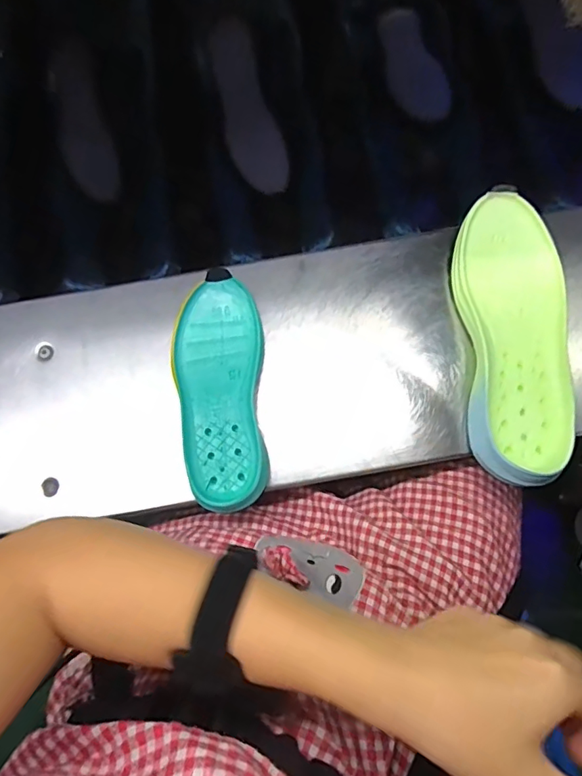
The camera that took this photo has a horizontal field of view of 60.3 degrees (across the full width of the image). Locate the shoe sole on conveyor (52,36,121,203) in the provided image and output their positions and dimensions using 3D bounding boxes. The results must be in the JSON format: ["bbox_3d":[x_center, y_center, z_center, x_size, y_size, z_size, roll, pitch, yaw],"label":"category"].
[{"bbox_3d":[-0.252,-0.321,0.603,0.063,0.009,0.206,-18,84,10],"label":"shoe sole on conveyor"}]

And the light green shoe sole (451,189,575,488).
[{"bbox_3d":[0.214,-0.051,0.483,0.100,0.054,0.281,-2,76,2],"label":"light green shoe sole"}]

